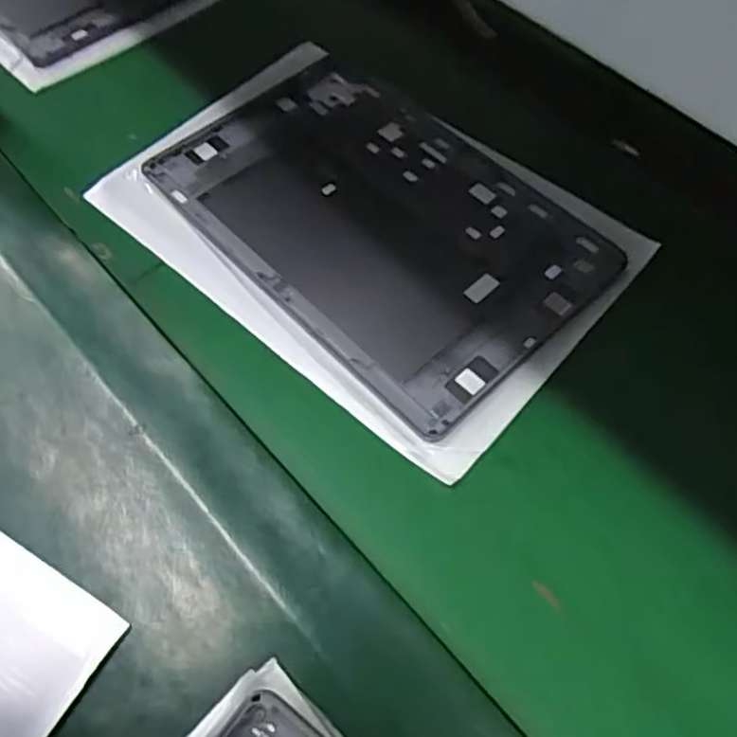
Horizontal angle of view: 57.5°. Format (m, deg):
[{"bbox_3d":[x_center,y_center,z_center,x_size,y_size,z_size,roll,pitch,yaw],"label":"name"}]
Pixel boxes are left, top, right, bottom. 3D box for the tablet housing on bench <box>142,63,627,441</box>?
[{"bbox_3d":[0.005,-0.099,0.435,0.188,0.012,0.289,-40,64,-18],"label":"tablet housing on bench"}]

